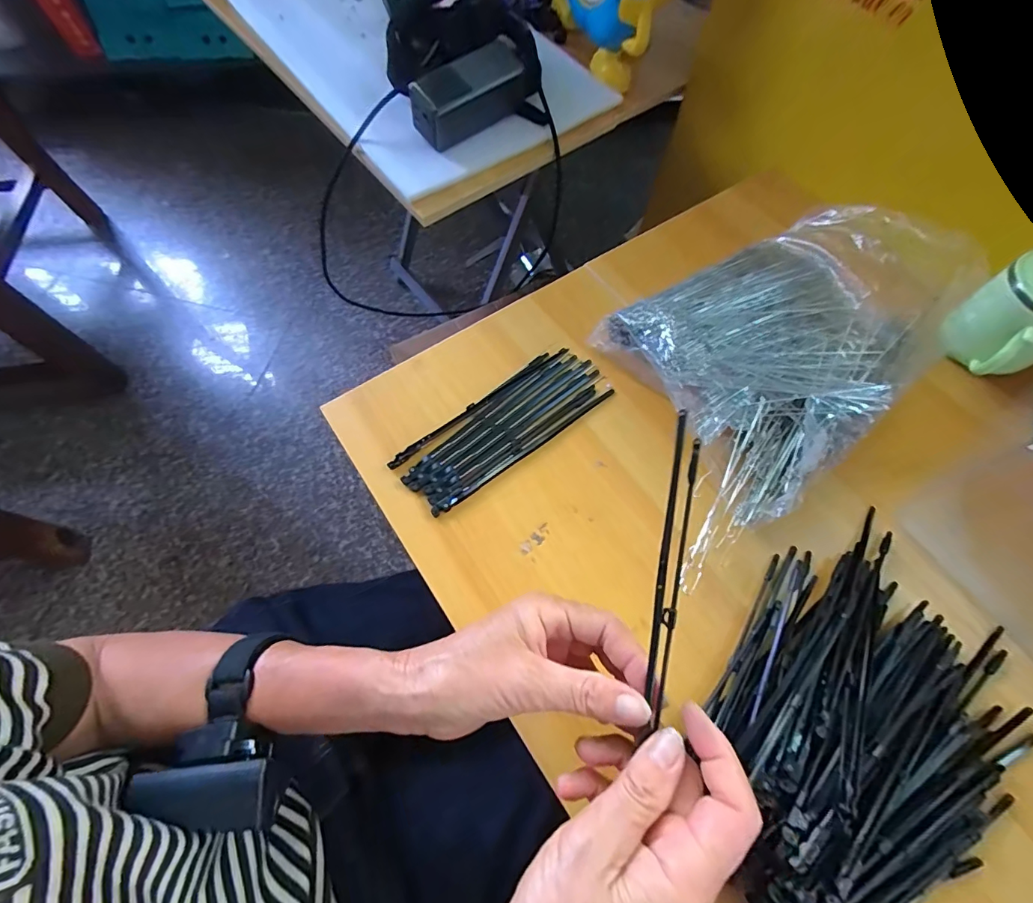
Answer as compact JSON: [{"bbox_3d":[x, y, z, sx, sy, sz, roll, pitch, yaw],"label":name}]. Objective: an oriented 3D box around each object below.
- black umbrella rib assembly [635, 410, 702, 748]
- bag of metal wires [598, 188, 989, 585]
[{"bbox_3d":[0.079,0.062,0.227,0.012,0.008,0.162,8,87,4],"label":"black umbrella rib assembly"},{"bbox_3d":[0.223,-0.077,0.370,0.305,0.076,0.227,-25,68,-10],"label":"bag of metal wires"}]

